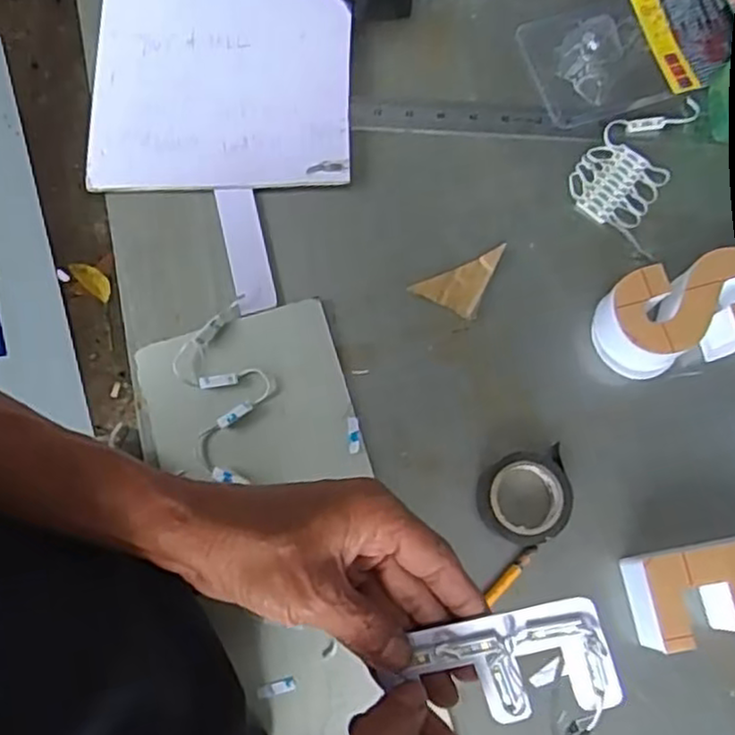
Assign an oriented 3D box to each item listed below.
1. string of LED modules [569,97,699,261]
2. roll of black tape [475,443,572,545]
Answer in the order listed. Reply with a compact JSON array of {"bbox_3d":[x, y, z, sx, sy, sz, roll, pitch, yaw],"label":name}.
[{"bbox_3d":[0.203,-0.160,0.551,0.076,0.005,0.133,19,77,5],"label":"string of LED modules"},{"bbox_3d":[0.105,0.086,0.479,0.058,0.019,0.064,0,76,0],"label":"roll of black tape"}]

